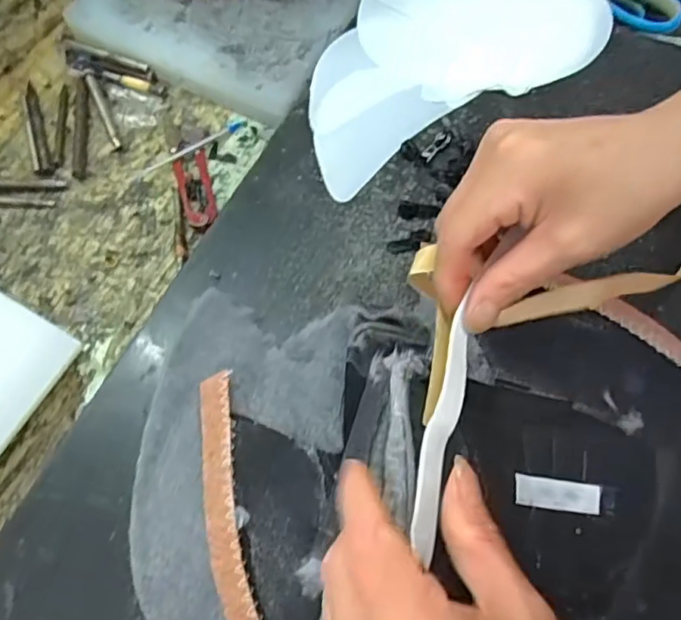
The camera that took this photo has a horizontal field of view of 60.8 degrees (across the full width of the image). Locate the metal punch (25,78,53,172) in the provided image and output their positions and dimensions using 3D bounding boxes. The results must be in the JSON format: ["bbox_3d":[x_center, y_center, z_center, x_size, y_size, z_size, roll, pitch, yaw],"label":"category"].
[{"bbox_3d":[-0.234,-0.141,0.443,0.014,0.009,0.091,-19,67,-8],"label":"metal punch"}]

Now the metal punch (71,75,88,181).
[{"bbox_3d":[-0.199,-0.140,0.443,0.011,0.011,0.095,-7,65,-3],"label":"metal punch"}]

